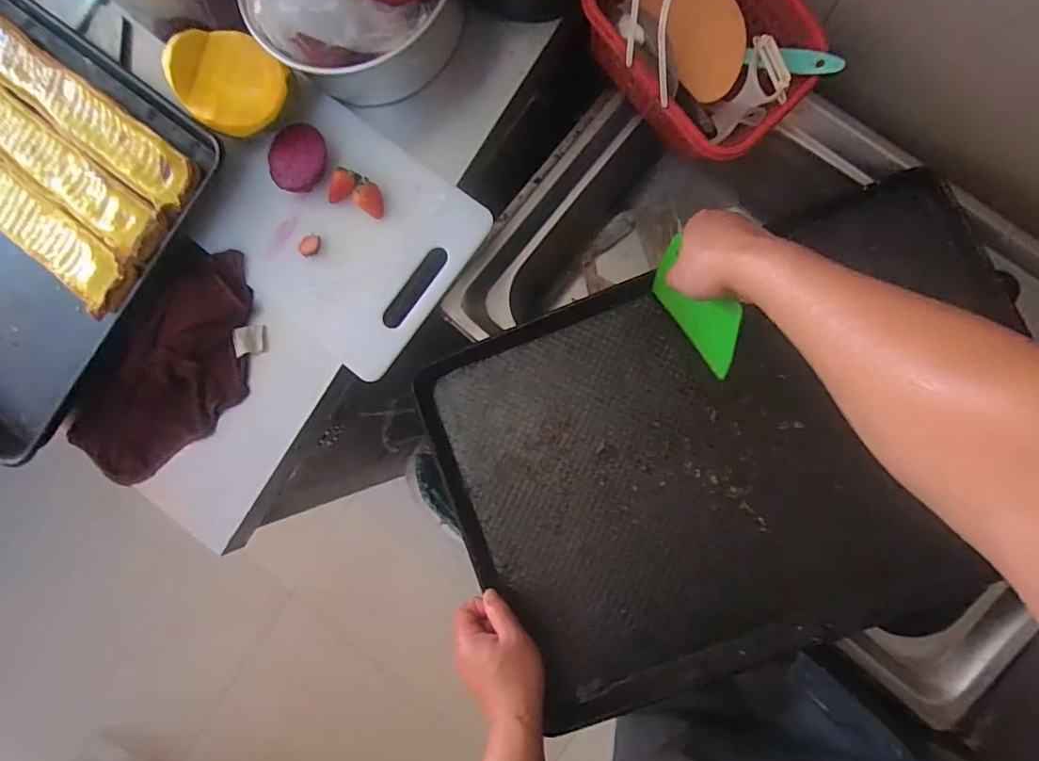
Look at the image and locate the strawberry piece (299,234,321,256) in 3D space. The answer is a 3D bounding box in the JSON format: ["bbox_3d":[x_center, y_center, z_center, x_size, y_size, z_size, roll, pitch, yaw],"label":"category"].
[{"bbox_3d":[-0.214,-0.137,0.532,0.019,0.006,0.023,20,89,9],"label":"strawberry piece"}]

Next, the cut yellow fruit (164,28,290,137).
[{"bbox_3d":[-0.284,-0.291,0.516,0.097,0.041,0.091,0,86,8],"label":"cut yellow fruit"}]

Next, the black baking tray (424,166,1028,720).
[{"bbox_3d":[0.222,0.069,0.547,0.576,0.043,0.401,-23,84,6],"label":"black baking tray"}]

